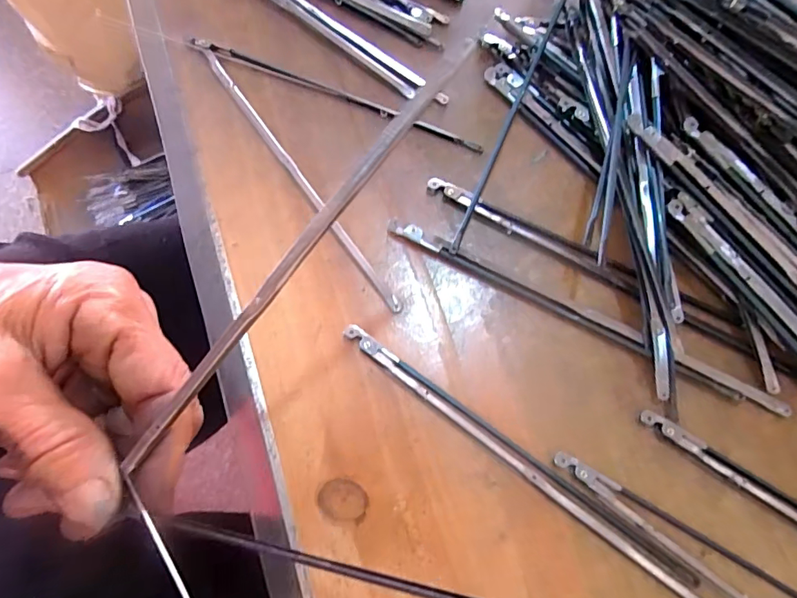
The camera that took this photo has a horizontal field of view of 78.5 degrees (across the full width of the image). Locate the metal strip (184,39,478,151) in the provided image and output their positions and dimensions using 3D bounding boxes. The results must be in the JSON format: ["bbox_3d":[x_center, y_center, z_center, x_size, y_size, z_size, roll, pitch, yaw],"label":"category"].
[{"bbox_3d":[-0.034,-0.109,0.255,0.165,0.004,0.008,23,75,7],"label":"metal strip"}]

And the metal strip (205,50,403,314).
[{"bbox_3d":[-0.051,-0.063,0.242,0.005,0.006,0.174,-34,76,-9],"label":"metal strip"}]

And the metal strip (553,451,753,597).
[{"bbox_3d":[0.130,0.114,0.188,0.162,0.005,0.007,37,78,10],"label":"metal strip"}]

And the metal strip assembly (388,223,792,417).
[{"bbox_3d":[0.081,0.006,0.221,0.186,0.005,0.011,28,76,8],"label":"metal strip assembly"}]

